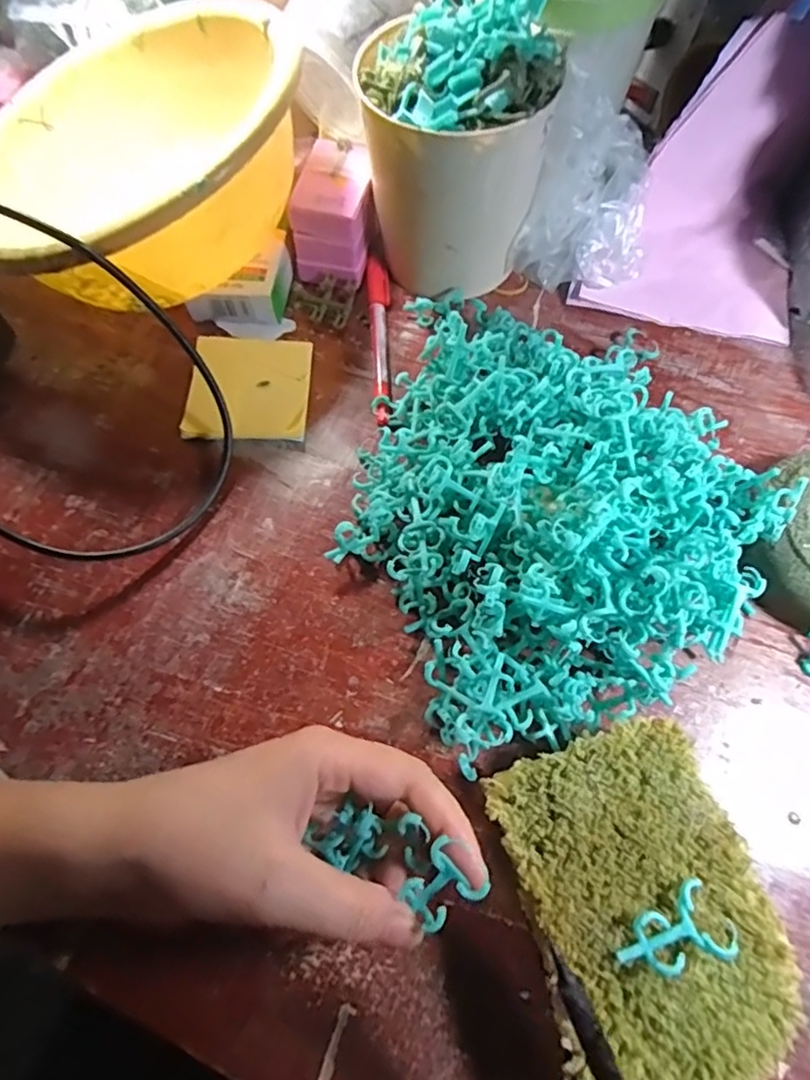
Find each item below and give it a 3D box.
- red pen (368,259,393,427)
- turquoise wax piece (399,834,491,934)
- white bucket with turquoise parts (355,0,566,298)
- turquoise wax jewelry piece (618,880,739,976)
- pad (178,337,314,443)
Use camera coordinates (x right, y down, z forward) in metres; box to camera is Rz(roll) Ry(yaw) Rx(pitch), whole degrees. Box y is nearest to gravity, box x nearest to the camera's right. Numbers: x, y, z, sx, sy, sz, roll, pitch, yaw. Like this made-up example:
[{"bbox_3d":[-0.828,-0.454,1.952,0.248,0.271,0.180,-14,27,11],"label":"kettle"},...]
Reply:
[{"bbox_3d":[-0.014,-0.133,0.389,0.015,0.009,0.139,-4,66,-1],"label":"red pen"},{"bbox_3d":[0.014,0.129,0.223,0.027,0.016,0.024,-31,69,-12],"label":"turquoise wax piece"},{"bbox_3d":[0.029,-0.231,0.359,0.108,0.137,0.092,1,66,2],"label":"white bucket with turquoise parts"},{"bbox_3d":[0.098,0.146,0.217,0.039,0.014,0.023,-26,68,-10],"label":"turquoise wax jewelry piece"},{"bbox_3d":[-0.099,-0.097,0.374,0.075,0.011,0.074,0,66,1],"label":"pad"}]

